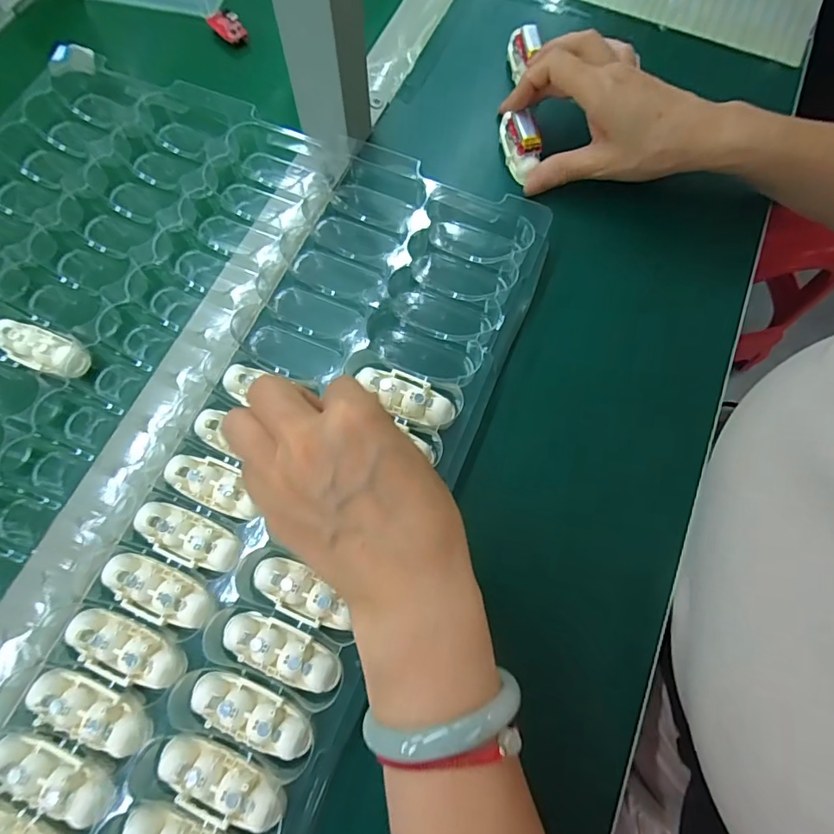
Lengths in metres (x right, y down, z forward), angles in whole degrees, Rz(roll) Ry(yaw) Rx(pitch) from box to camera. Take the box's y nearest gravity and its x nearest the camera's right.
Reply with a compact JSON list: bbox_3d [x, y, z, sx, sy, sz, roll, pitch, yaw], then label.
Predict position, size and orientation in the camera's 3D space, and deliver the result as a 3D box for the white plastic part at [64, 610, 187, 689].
[{"bbox_3d":[-0.150,0.121,0.251,0.061,0.012,0.028,22,71,7],"label":"white plastic part"}]

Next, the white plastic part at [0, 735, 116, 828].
[{"bbox_3d":[-0.175,0.174,0.231,0.059,0.012,0.025,20,71,6],"label":"white plastic part"}]

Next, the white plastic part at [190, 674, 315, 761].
[{"bbox_3d":[-0.082,0.147,0.241,0.063,0.011,0.021,24,72,7],"label":"white plastic part"}]

